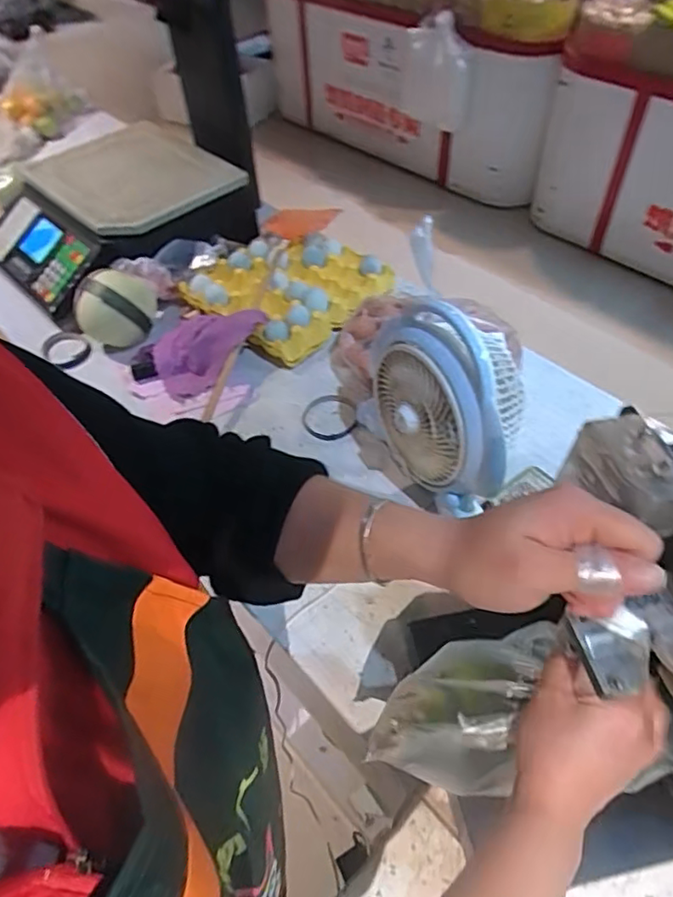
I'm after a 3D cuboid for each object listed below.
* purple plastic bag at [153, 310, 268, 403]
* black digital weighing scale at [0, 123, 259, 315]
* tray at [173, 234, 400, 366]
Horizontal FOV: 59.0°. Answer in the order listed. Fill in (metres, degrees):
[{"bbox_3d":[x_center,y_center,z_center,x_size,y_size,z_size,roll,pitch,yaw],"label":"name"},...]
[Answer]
[{"bbox_3d":[-0.225,-0.175,0.994,0.144,0.079,0.175,33,58,26],"label":"purple plastic bag"},{"bbox_3d":[-0.420,-0.450,1.117,0.440,0.150,0.377,-28,54,-20],"label":"black digital weighing scale"},{"bbox_3d":[-0.079,-0.286,1.074,0.302,0.056,0.274,-38,58,-26],"label":"tray"}]

